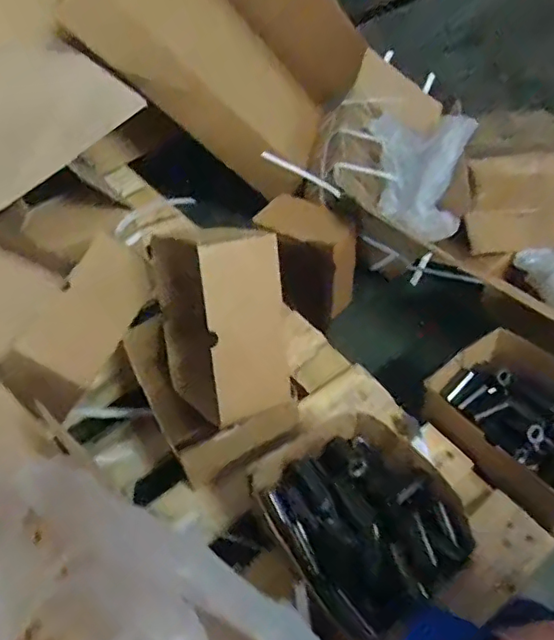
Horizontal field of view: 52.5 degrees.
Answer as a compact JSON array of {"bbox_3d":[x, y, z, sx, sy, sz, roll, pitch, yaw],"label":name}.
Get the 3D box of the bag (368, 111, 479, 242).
[{"bbox_3d":[0.240,-0.259,0.975,0.167,0.159,0.153,8,50,11],"label":"bag"}]

